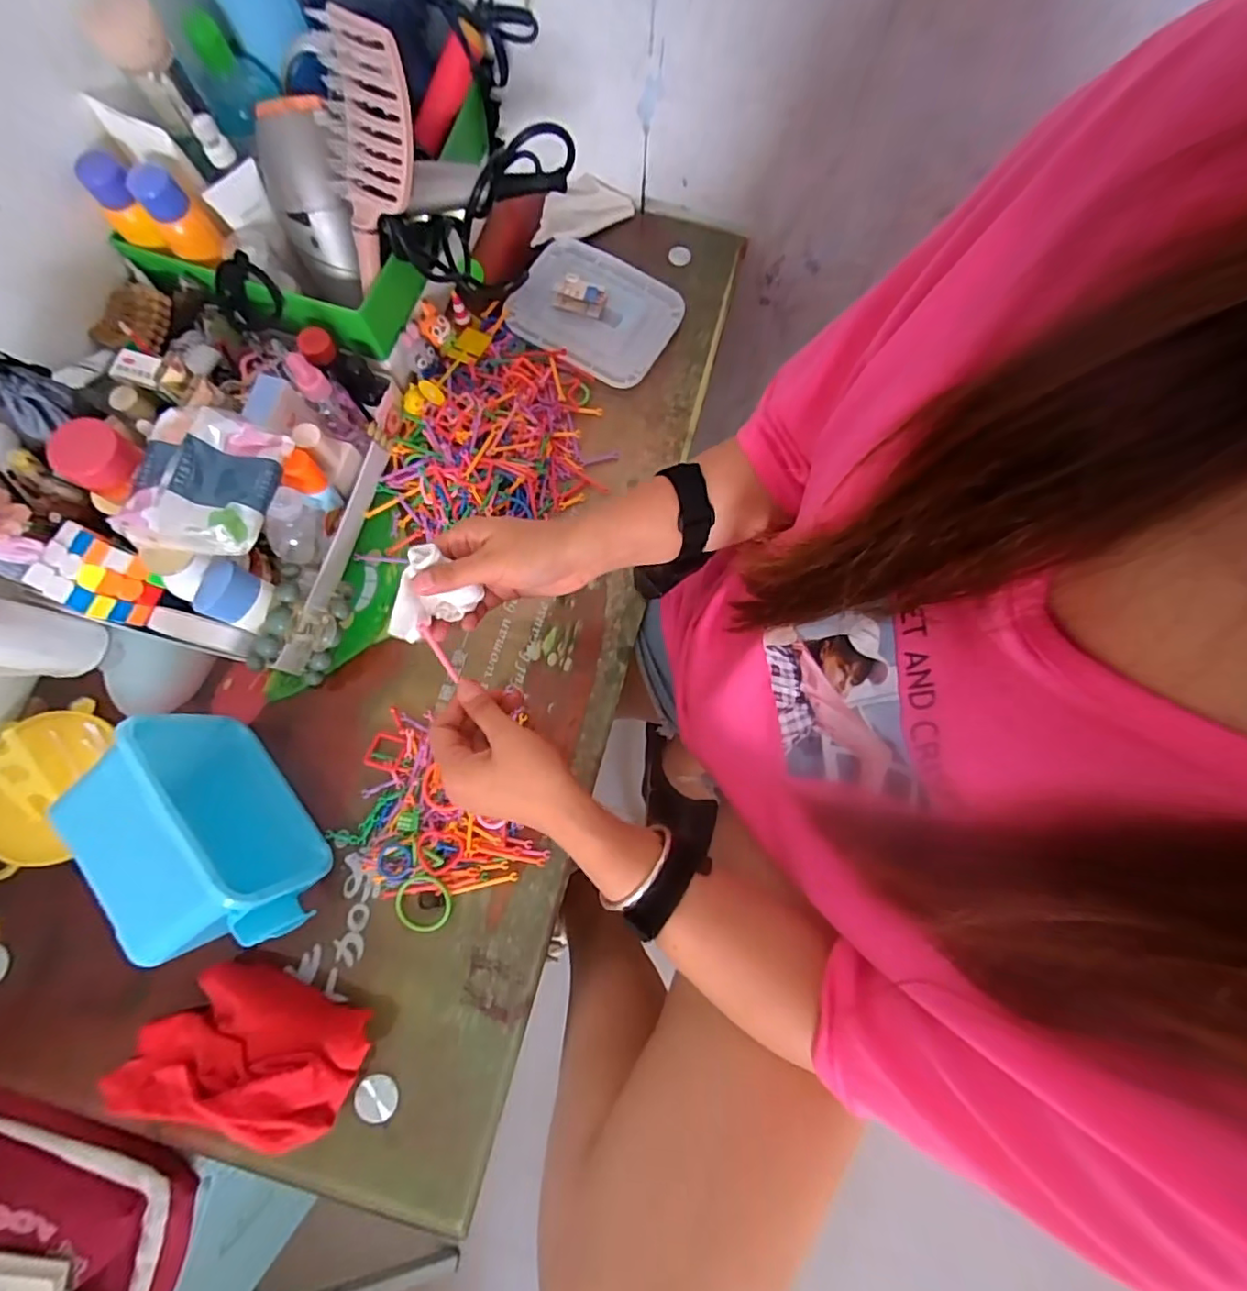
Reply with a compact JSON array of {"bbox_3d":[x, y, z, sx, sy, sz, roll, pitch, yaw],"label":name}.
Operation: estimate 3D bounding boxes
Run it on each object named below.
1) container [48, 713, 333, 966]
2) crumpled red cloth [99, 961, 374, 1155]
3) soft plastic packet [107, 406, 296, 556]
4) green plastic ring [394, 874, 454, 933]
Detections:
[{"bbox_3d":[-0.338,0.157,0.472,0.108,0.123,0.188,-37,81,-8],"label":"container"},{"bbox_3d":[-0.308,0.319,0.460,0.206,0.067,0.117,4,78,0],"label":"crumpled red cloth"},{"bbox_3d":[-0.319,-0.125,0.444,0.091,0.046,0.110,3,78,0],"label":"soft plastic packet"},{"bbox_3d":[-0.173,0.223,0.507,0.048,0.005,0.047,0,89,-1],"label":"green plastic ring"}]

